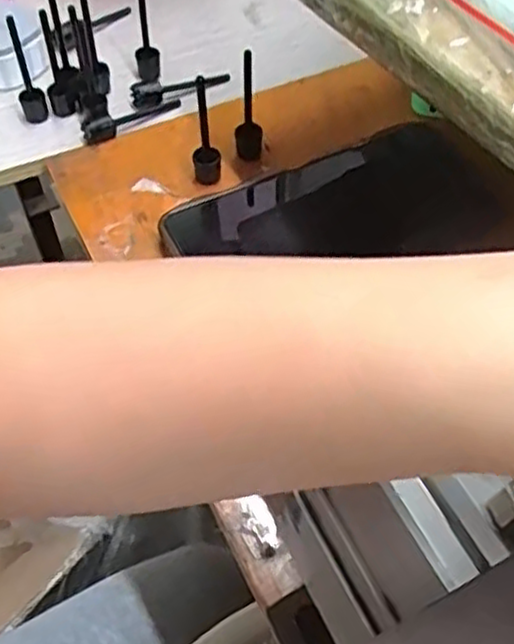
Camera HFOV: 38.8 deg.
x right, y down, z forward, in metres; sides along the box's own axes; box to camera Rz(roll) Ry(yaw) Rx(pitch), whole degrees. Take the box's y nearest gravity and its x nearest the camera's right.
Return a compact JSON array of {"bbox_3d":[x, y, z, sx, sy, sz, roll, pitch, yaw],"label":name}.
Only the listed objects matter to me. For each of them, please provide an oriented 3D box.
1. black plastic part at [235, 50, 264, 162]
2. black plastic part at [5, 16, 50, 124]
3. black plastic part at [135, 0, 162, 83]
[{"bbox_3d":[-0.004,-0.111,0.390,0.015,0.070,0.011,-1,54,-1],"label":"black plastic part"},{"bbox_3d":[-0.129,-0.139,0.404,0.014,0.070,0.019,-14,55,-11],"label":"black plastic part"},{"bbox_3d":[-0.067,-0.173,0.437,0.014,0.061,0.017,-11,55,-9],"label":"black plastic part"}]

